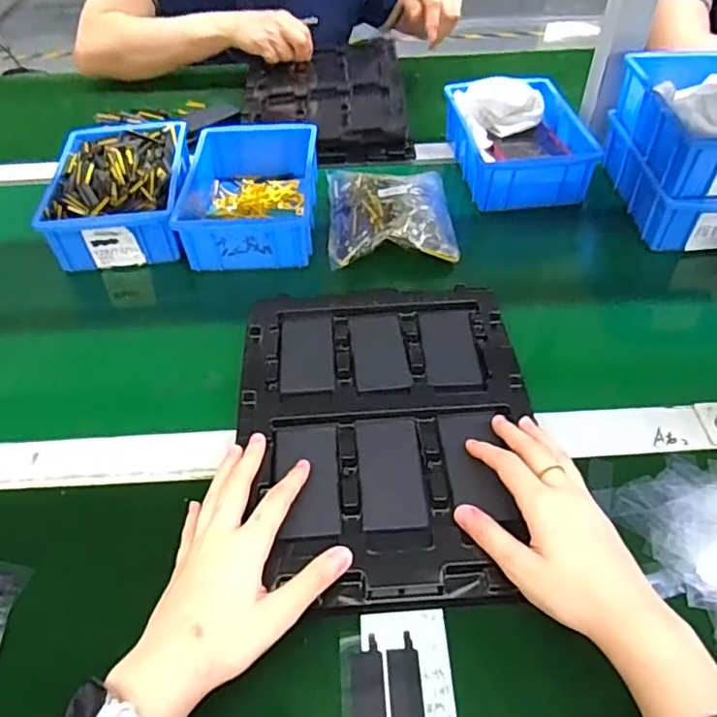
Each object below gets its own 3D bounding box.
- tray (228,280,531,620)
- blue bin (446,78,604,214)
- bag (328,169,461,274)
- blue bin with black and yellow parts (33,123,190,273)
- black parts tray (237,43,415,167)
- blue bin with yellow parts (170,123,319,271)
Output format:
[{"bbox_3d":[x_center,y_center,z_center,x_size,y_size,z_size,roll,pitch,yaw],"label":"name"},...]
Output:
[{"bbox_3d":[0.020,0.045,0.458,0.214,0.027,0.276,-3,47,-1],"label":"tray"},{"bbox_3d":[0.192,-0.267,0.731,0.141,0.071,0.197,-6,47,-4],"label":"blue bin"},{"bbox_3d":[0.033,-0.166,0.650,0.128,0.035,0.159,-3,47,-1],"label":"bag"},{"bbox_3d":[-0.263,-0.191,0.685,0.137,0.063,0.205,-6,47,-4],"label":"blue bin with black and yellow parts"},{"bbox_3d":[-0.049,-0.369,0.858,0.224,0.044,0.306,-3,47,-1],"label":"black parts tray"},{"bbox_3d":[-0.120,-0.187,0.675,0.138,0.060,0.208,-1,47,0],"label":"blue bin with yellow parts"}]

